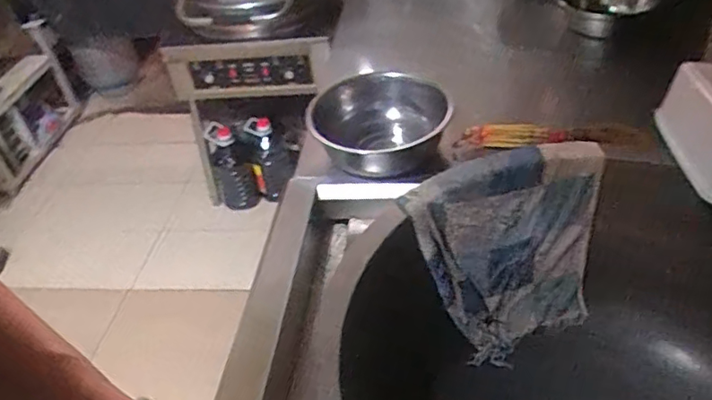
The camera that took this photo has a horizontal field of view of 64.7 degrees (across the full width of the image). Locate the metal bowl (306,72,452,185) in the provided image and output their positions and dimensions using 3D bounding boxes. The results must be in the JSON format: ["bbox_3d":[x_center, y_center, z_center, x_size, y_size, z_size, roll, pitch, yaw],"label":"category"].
[{"bbox_3d":[0.043,-0.133,1.027,0.238,0.095,0.238,-4,41,4],"label":"metal bowl"}]

